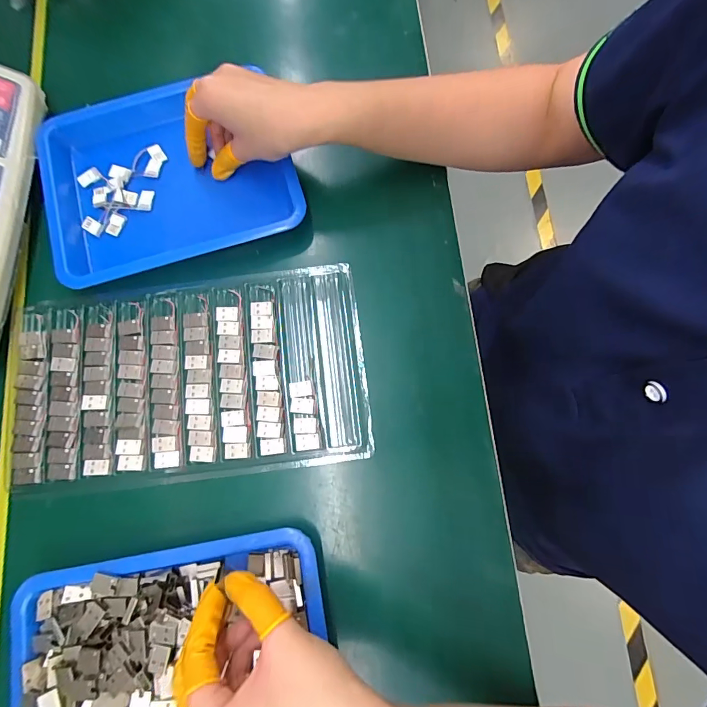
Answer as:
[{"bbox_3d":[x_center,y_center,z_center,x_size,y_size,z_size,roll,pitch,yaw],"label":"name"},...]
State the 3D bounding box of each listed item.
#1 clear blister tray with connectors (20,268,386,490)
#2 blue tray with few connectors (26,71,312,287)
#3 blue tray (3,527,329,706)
[{"bbox_3d":[-0.135,0.020,0.341,0.282,0.008,0.161,-7,78,-1],"label":"clear blister tray with connectors"},{"bbox_3d":[-0.168,-0.156,0.374,0.220,0.032,0.168,-16,79,-3],"label":"blue tray with few connectors"},{"bbox_3d":[-0.124,0.227,0.283,0.218,0.033,0.172,-10,78,-2],"label":"blue tray"}]

